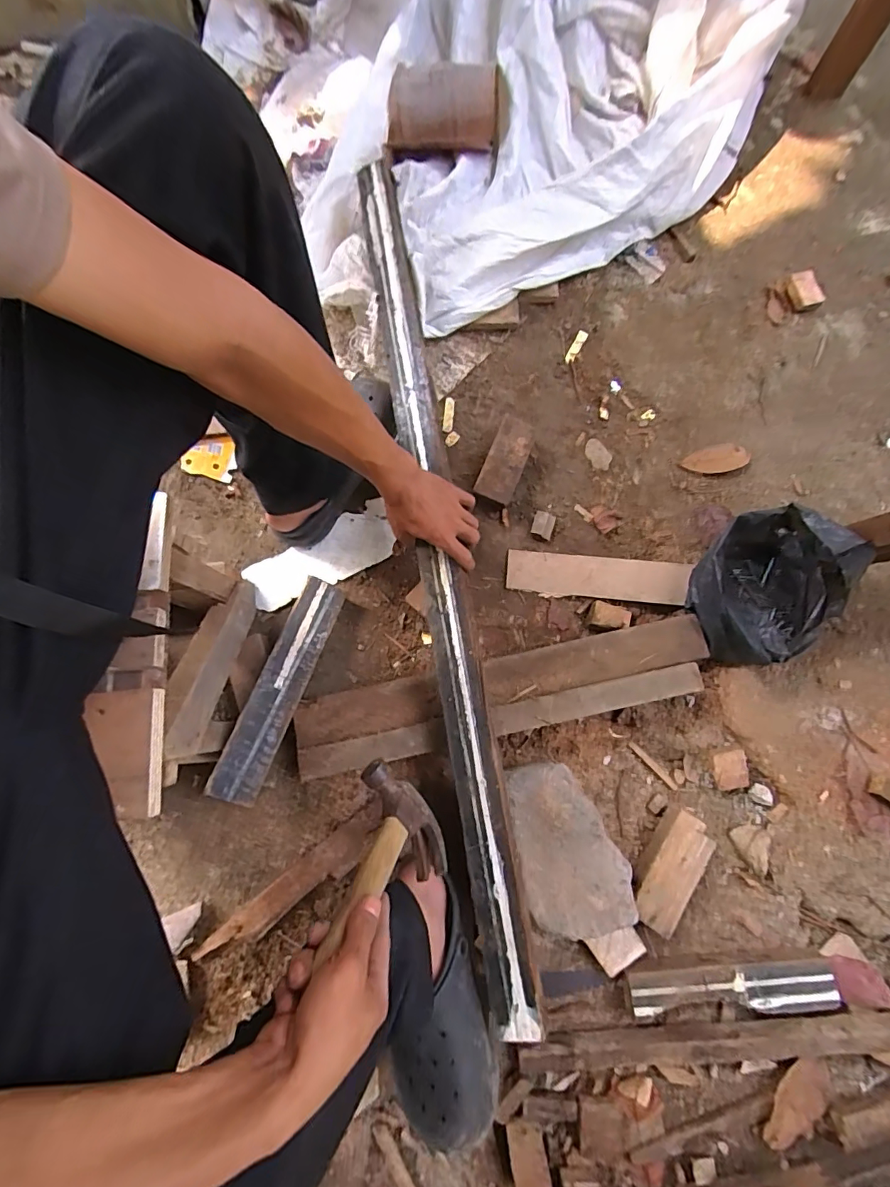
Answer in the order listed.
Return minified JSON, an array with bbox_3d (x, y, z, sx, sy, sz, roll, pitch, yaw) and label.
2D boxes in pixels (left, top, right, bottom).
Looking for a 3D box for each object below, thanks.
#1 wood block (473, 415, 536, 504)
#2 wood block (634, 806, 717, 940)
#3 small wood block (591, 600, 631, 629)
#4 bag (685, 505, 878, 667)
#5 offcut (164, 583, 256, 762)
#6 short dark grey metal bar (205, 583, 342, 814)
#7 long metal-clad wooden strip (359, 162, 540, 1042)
[{"bbox_3d":[0.090,-0.197,0.727,0.057,0.042,0.131,23,80,5],"label":"wood block"},{"bbox_3d":[0.288,0.351,0.620,0.059,0.039,0.142,33,81,6],"label":"wood block"},{"bbox_3d":[0.239,0.033,0.700,0.057,0.014,0.035,14,80,3],"label":"small wood block"},{"bbox_3d":[0.424,-0.012,0.642,0.183,0.116,0.176,-31,80,-5],"label":"bag"},{"bbox_3d":[-0.288,0.083,0.602,0.030,0.064,0.290,-6,34,-1],"label":"offcut"},{"bbox_3d":[-0.213,0.117,0.635,0.056,0.024,0.295,17,65,4],"label":"short dark grey metal bar"},{"bbox_3d":[-0.009,-0.059,0.623,0.055,0.035,1.102,-9,80,-1],"label":"long metal-clad wooden strip"}]

